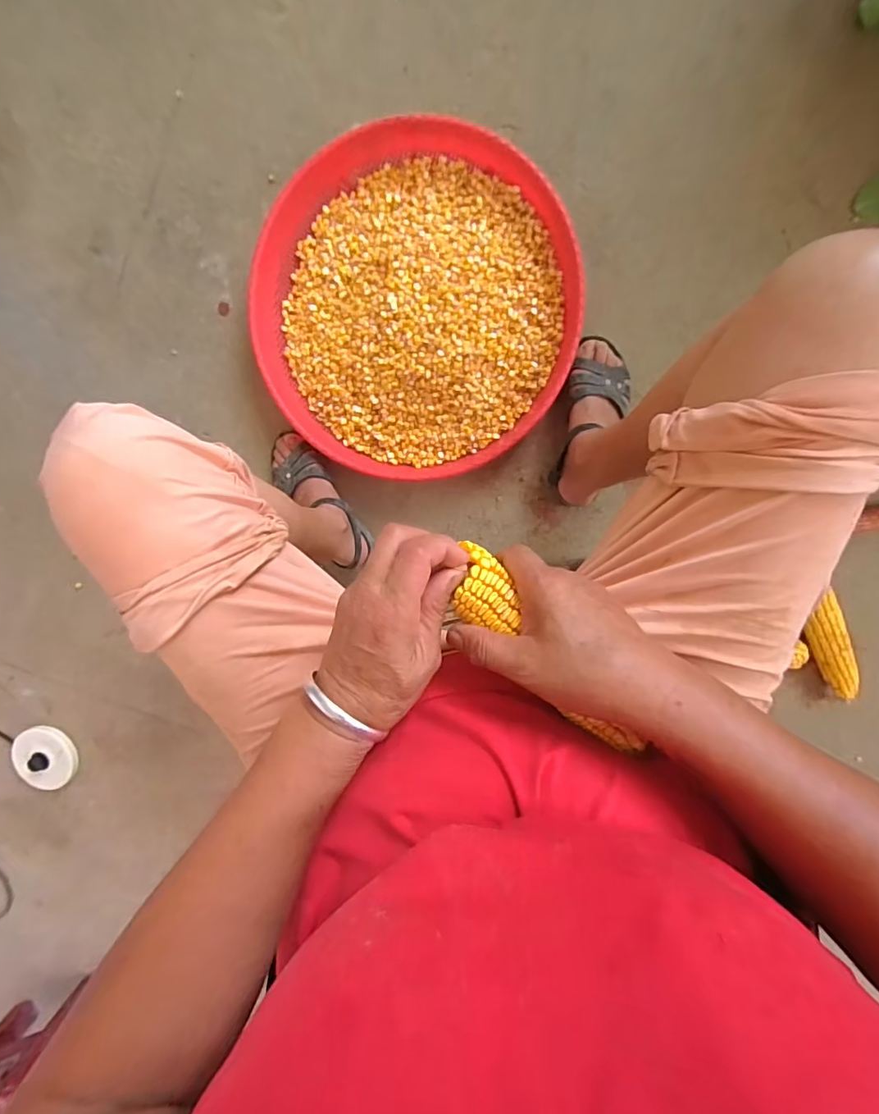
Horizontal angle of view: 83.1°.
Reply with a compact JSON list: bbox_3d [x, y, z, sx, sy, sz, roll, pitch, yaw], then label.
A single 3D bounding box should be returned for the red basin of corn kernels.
[{"bbox_3d":[-0.040,-0.352,0.723,0.459,0.080,0.444,1,100,5],"label":"red basin of corn kernels"}]

